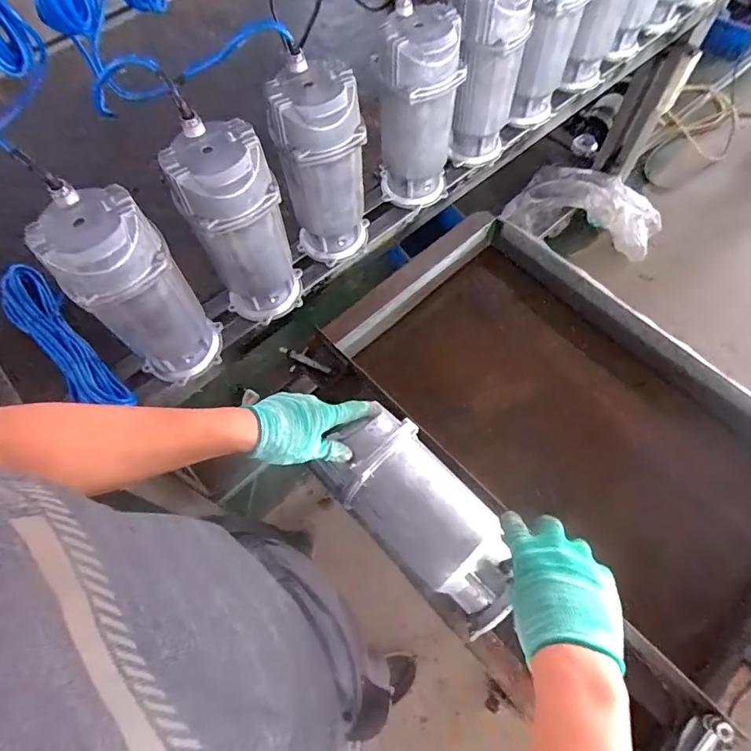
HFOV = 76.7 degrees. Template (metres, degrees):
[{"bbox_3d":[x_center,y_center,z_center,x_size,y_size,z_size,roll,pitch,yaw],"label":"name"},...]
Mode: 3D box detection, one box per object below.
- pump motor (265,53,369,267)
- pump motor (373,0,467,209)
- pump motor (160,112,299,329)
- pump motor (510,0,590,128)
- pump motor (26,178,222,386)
[{"bbox_3d":[-0.080,-0.318,0.767,0.129,0.293,0.110,6,64,5],"label":"pump motor"},{"bbox_3d":[0.071,-0.445,0.826,0.122,0.291,0.118,-17,64,-6],"label":"pump motor"},{"bbox_3d":[-0.198,-0.209,0.723,0.130,0.301,0.114,-17,64,-6],"label":"pump motor"},{"bbox_3d":[0.322,-0.649,0.917,0.125,0.298,0.108,15,65,9],"label":"pump motor"},{"bbox_3d":[-0.325,-0.105,0.671,0.126,0.301,0.108,-40,69,-16],"label":"pump motor"}]

